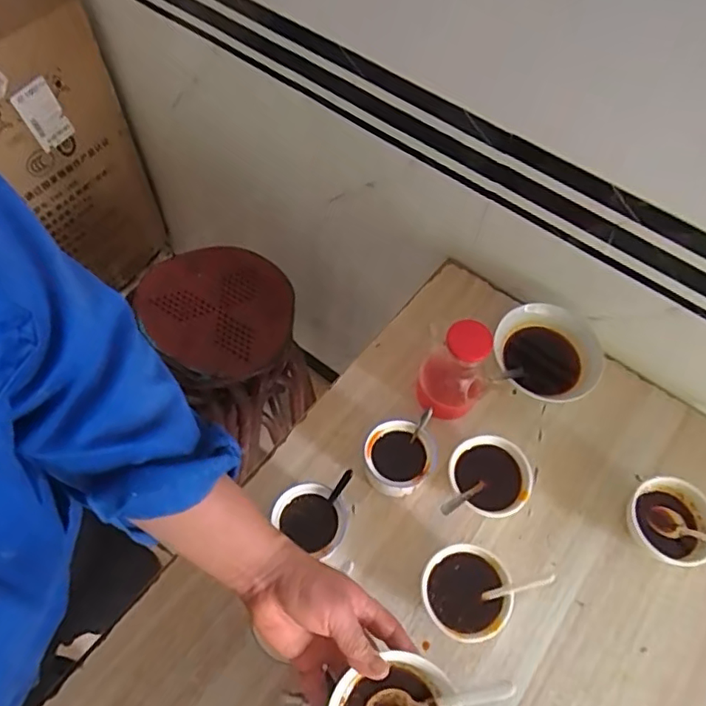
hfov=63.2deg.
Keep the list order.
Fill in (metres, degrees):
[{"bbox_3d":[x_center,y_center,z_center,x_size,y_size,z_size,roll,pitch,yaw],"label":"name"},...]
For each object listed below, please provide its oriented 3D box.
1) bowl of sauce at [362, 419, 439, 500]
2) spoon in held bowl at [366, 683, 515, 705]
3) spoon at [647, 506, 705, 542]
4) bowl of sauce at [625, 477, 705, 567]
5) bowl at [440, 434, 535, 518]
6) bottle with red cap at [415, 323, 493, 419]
[{"bbox_3d":[0.055,0.131,0.709,0.082,0.069,0.084,1,61,-2],"label":"bowl of sauce"},{"bbox_3d":[0.071,0.297,0.484,0.128,0.021,0.034,-21,60,18],"label":"spoon in held bowl"},{"bbox_3d":[0.412,0.215,0.665,0.128,0.019,0.030,18,59,34],"label":"spoon"},{"bbox_3d":[0.381,0.206,0.692,0.094,0.050,0.101,-7,62,-6],"label":"bowl of sauce"},{"bbox_3d":[0.164,0.158,0.704,0.100,0.062,0.108,1,61,-2],"label":"bowl"},{"bbox_3d":[0.122,0.030,0.721,0.070,0.161,0.079,-5,61,-5],"label":"bottle with red cap"}]

